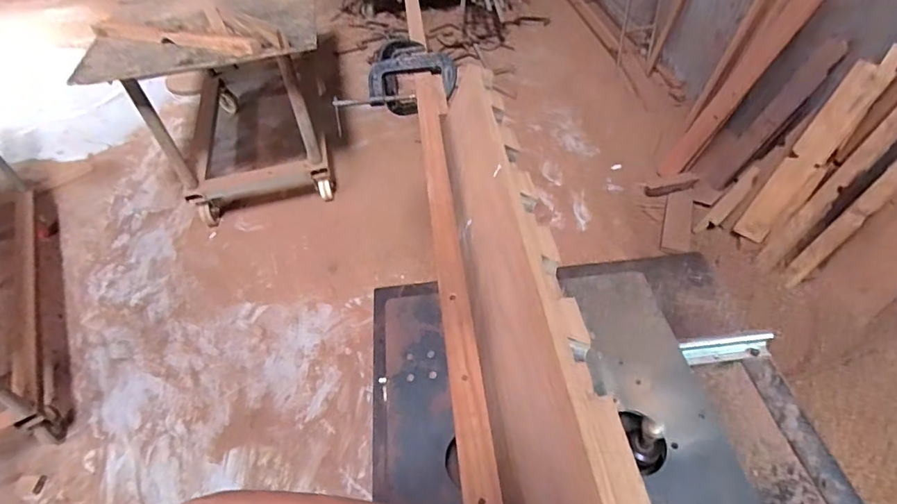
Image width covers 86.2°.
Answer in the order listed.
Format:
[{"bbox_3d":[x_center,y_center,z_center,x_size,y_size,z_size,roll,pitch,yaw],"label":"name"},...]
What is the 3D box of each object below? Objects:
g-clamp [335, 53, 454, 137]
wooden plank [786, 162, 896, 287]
[{"bbox_3d":[-0.118,-0.369,1.065,0.278,0.073,0.133,-10,48,-5],"label":"g-clamp"},{"bbox_3d":[1.258,-0.127,1.462,0.039,0.619,0.071,-5,44,-30],"label":"wooden plank"}]

